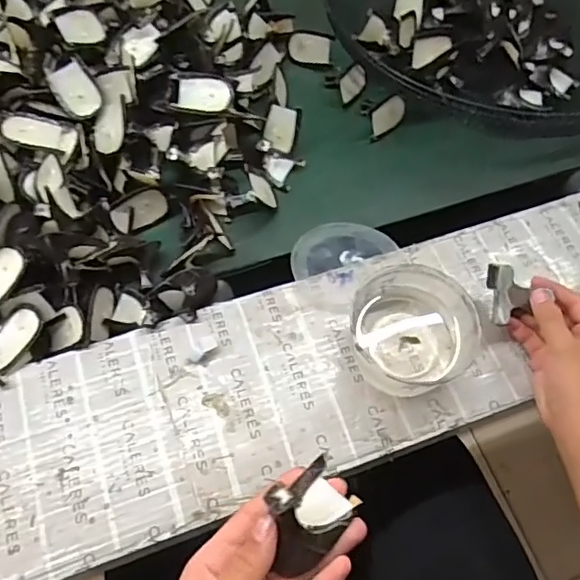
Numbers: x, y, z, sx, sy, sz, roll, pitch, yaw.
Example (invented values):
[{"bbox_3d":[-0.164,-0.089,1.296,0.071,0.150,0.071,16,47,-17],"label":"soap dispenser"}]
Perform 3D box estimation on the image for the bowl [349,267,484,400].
[{"bbox_3d":[0.114,0.039,0.532,0.105,0.063,0.107,1,62,-2],"label":"bowl"}]

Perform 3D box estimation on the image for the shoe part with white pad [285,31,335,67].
[{"bbox_3d":[0.024,-0.327,0.755,0.069,0.040,0.014,19,19,15],"label":"shoe part with white pad"}]

